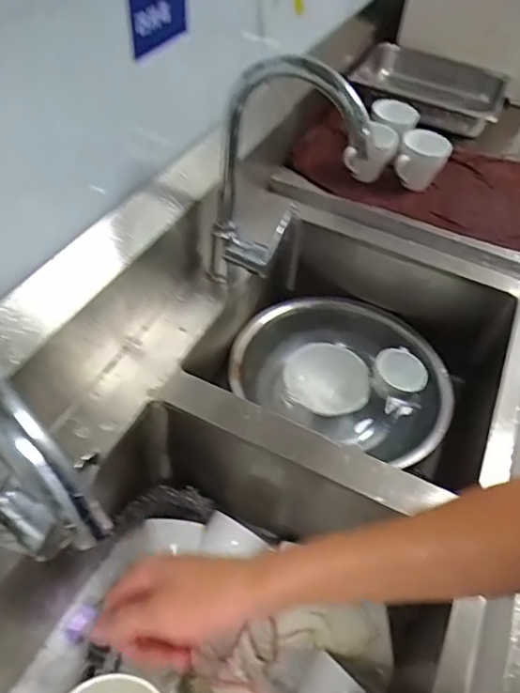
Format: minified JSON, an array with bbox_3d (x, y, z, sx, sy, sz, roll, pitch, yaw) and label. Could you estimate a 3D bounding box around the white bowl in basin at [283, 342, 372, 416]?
[{"bbox_3d":[0.112,0.054,0.896,0.139,0.052,0.131,3,48,-3],"label":"white bowl in basin"}]

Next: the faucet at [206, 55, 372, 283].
[{"bbox_3d":[0.027,-0.193,0.662,0.176,0.329,0.063,30,52,20],"label":"faucet"}]

